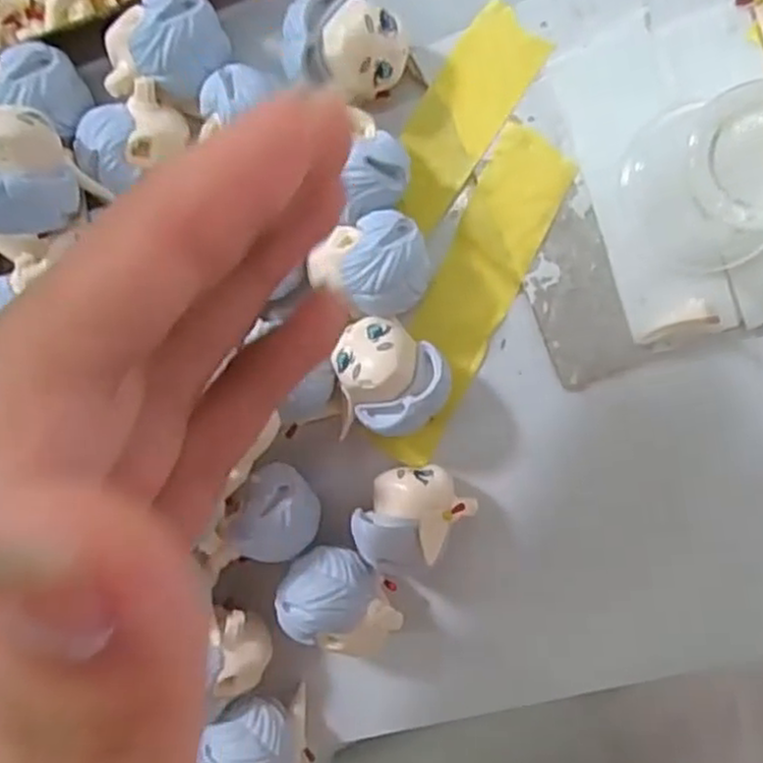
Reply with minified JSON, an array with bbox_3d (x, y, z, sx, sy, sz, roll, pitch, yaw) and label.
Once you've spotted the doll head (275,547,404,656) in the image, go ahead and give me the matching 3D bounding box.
[{"bbox_3d":[-0.009,0.051,0.181,0.028,0.022,0.022,23,97,5],"label":"doll head"}]

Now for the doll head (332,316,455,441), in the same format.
[{"bbox_3d":[0.003,-0.002,0.176,0.025,0.023,0.026,-8,93,8],"label":"doll head"}]

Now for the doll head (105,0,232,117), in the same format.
[{"bbox_3d":[-0.050,-0.077,0.173,0.027,0.019,0.026,1,95,7],"label":"doll head"}]

